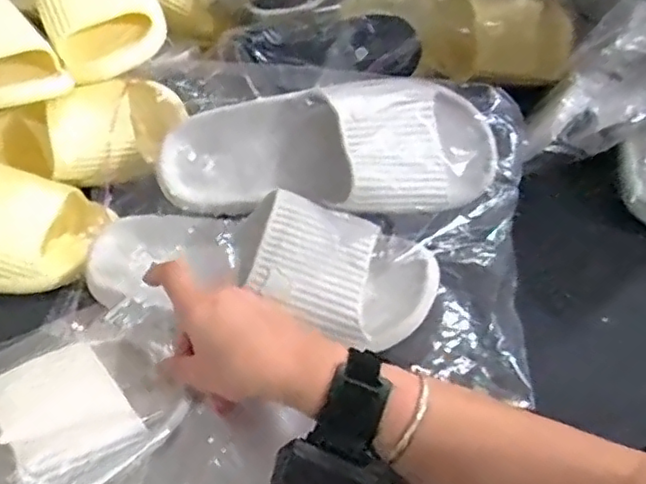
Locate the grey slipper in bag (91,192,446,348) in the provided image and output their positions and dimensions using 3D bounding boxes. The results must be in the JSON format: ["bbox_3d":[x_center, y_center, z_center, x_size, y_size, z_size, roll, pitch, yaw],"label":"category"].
[{"bbox_3d":[-0.055,0.015,0.493,0.286,0.064,0.092,7,52,9],"label":"grey slipper in bag"}]

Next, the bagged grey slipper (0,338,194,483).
[{"bbox_3d":[-0.220,0.147,0.411,0.248,0.075,0.104,-30,55,-11],"label":"bagged grey slipper"}]

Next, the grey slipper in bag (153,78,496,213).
[{"bbox_3d":[0.002,-0.070,0.507,0.278,0.109,0.080,-6,11,1],"label":"grey slipper in bag"}]

